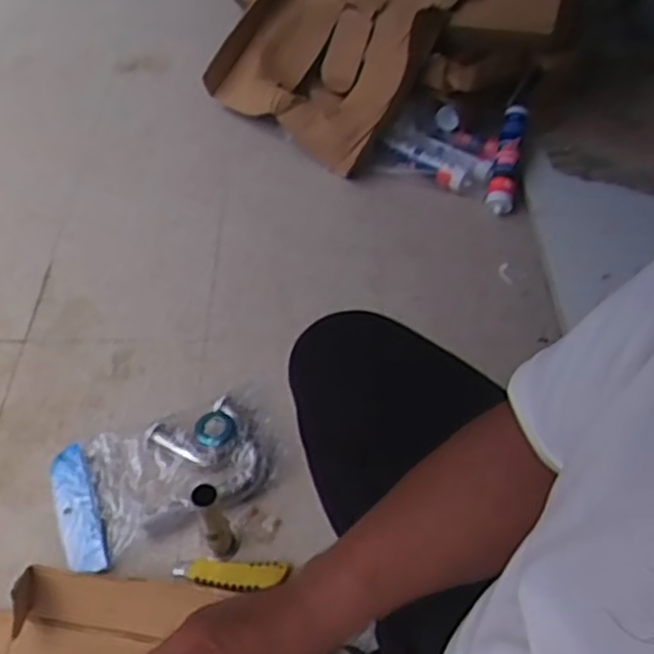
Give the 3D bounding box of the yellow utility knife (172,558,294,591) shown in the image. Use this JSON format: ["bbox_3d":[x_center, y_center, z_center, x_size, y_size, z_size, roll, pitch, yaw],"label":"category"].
[{"bbox_3d":[-0.127,0.319,0.898,0.151,0.018,0.043,5,51,2],"label":"yellow utility knife"}]

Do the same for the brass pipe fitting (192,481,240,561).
[{"bbox_3d":[-0.139,0.240,0.863,0.032,0.140,0.028,-16,53,-14],"label":"brass pipe fitting"}]

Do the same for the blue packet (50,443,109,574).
[{"bbox_3d":[-0.339,0.247,0.941,0.054,0.023,0.180,-21,53,-12],"label":"blue packet"}]

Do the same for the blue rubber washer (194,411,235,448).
[{"bbox_3d":[-0.163,0.149,1.008,0.056,0.021,0.063,-21,53,-12],"label":"blue rubber washer"}]

